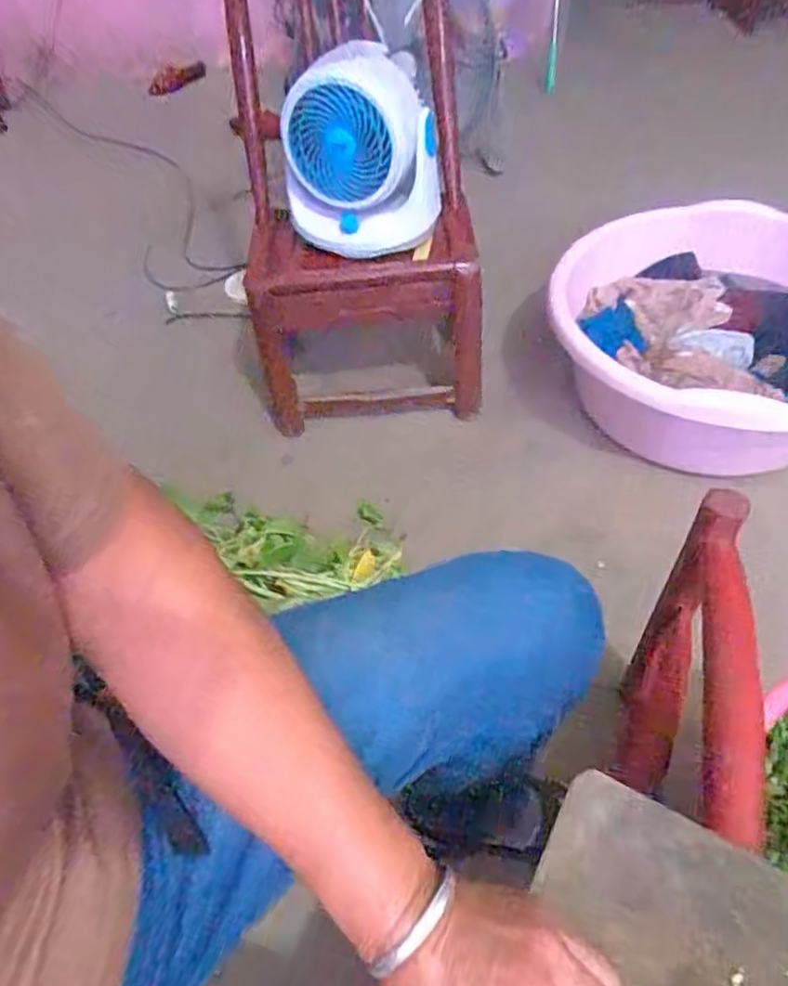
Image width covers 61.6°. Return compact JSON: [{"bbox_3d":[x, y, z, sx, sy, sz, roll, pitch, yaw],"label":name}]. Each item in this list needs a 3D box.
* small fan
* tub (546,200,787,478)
[{"bbox_3d":[-0.046,-0.470,0.919,0.205,0.222,0.117,28,58,26],"label":"small fan"},{"bbox_3d":[0.512,-0.272,1.087,0.487,0.249,0.523,-3,50,3],"label":"tub"}]

